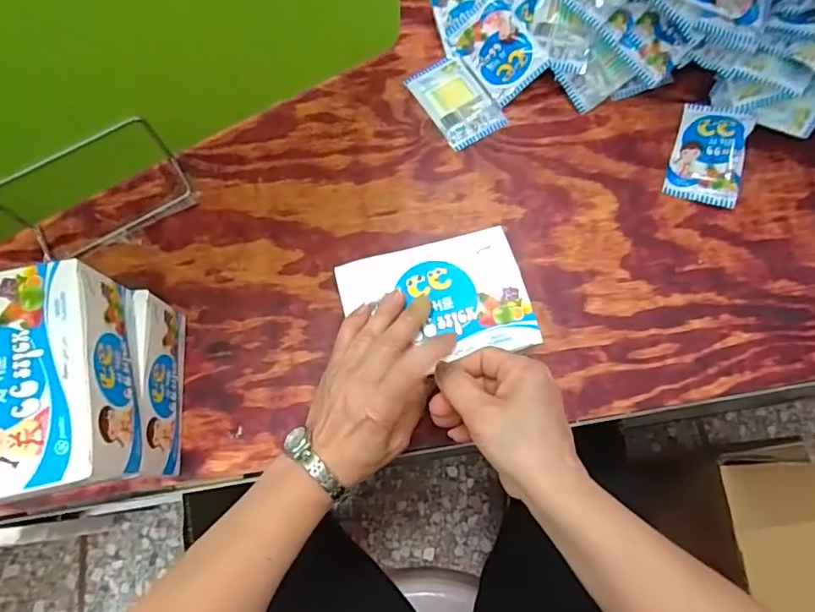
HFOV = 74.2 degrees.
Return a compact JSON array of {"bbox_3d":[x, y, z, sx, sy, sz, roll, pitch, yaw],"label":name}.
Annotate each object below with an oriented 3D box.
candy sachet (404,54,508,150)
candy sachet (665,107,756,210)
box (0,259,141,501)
[{"bbox_3d":[0.051,-0.217,0.569,0.066,0.005,0.103,-29,74,-9],"label":"candy sachet"},{"bbox_3d":[0.297,-0.152,0.529,0.063,0.020,0.103,16,72,5],"label":"candy sachet"},{"bbox_3d":[-0.250,0.054,0.358,0.104,0.066,0.141,-12,72,-3],"label":"box"}]

